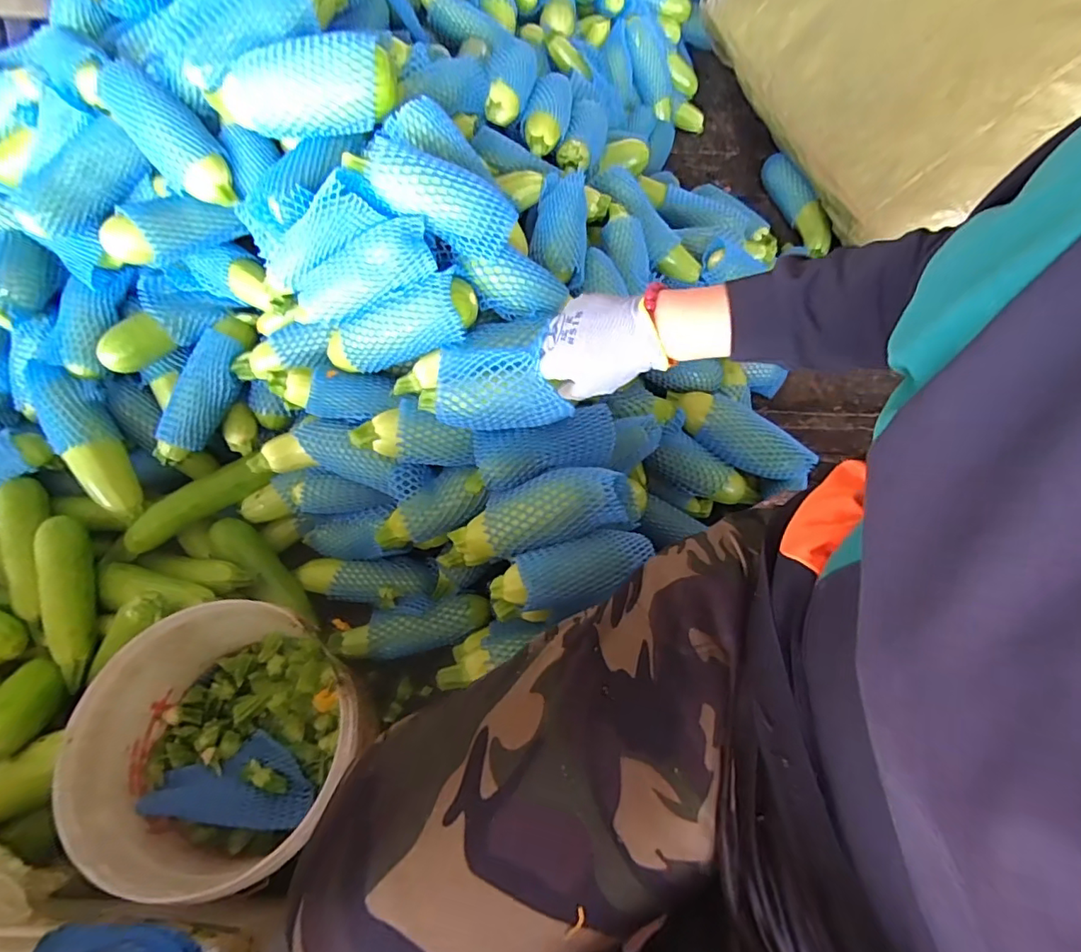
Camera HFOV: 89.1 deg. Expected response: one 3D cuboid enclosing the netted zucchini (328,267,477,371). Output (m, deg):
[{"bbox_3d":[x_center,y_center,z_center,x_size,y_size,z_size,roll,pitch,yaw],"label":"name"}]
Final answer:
[{"bbox_3d":[-0.168,-0.171,0.652,0.191,0.065,0.061,-20,62,16],"label":"netted zucchini"}]

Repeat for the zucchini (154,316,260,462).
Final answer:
[{"bbox_3d":[-0.463,-0.116,0.764,0.066,0.055,0.219,22,85,11],"label":"zucchini"}]

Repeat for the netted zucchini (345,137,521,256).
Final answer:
[{"bbox_3d":[-0.116,-0.307,0.610,0.191,0.054,0.067,18,60,-26],"label":"netted zucchini"}]

